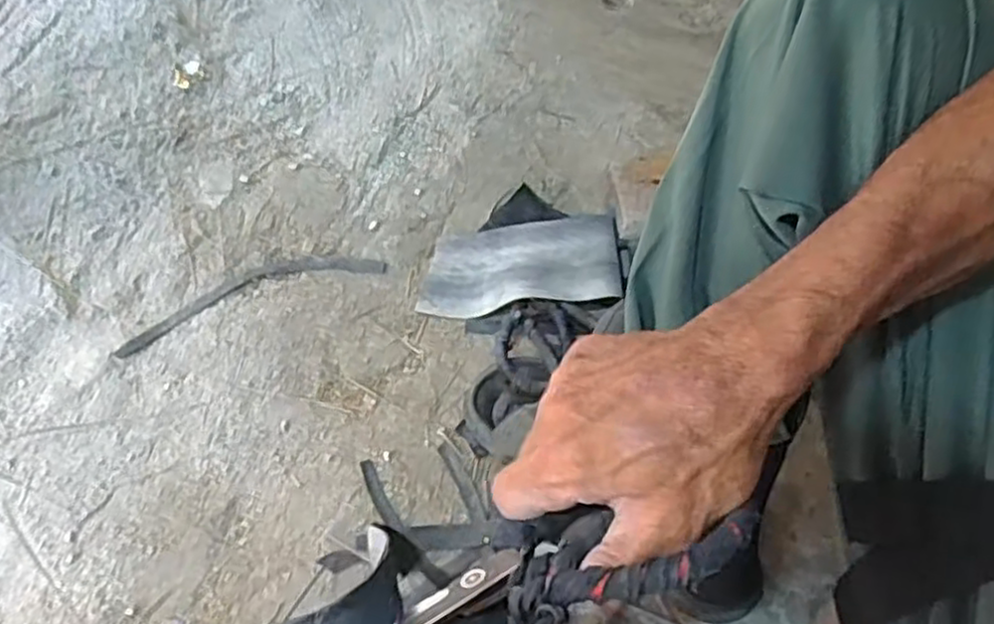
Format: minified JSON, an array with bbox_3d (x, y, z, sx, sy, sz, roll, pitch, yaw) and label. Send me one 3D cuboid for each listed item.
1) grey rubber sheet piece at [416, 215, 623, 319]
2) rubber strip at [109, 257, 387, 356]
[{"bbox_3d":[0.021,-0.046,0.752,0.203,0.038,0.098,-9,59,7],"label":"grey rubber sheet piece"},{"bbox_3d":[-0.247,-0.022,0.753,0.264,0.004,0.051,-19,63,-15],"label":"rubber strip"}]

